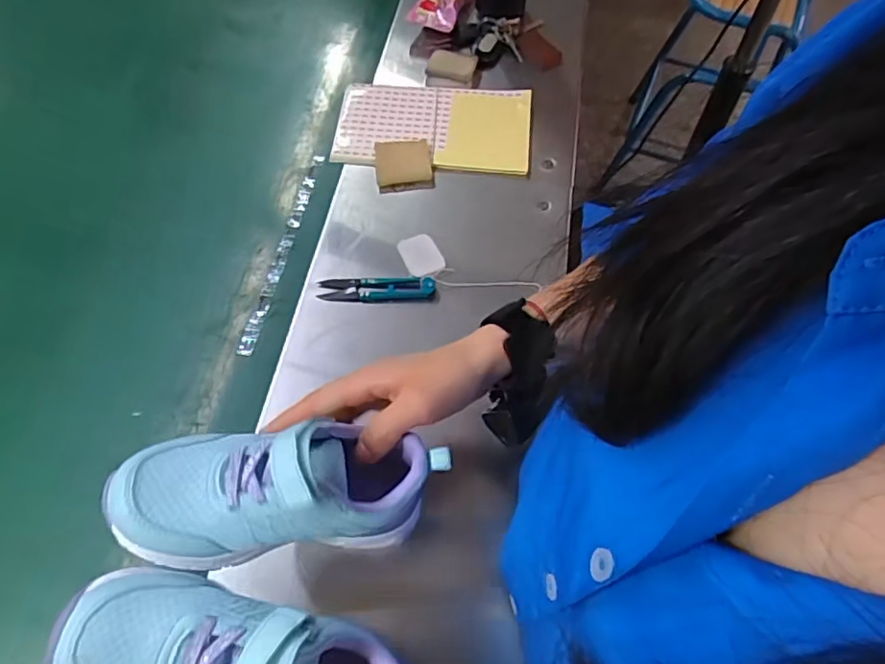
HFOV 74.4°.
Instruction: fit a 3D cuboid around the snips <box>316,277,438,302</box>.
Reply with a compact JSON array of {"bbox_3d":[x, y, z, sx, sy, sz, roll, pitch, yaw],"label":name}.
[{"bbox_3d":[-0.062,-0.041,0.546,0.107,0.010,0.024,-3,61,1],"label":"snips"}]

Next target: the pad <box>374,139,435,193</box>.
[{"bbox_3d":[-0.042,-0.181,0.620,0.059,0.021,0.056,-8,61,-2],"label":"pad"}]

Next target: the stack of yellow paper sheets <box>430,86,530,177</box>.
[{"bbox_3d":[0.045,-0.229,0.650,0.104,0.013,0.122,3,61,4],"label":"stack of yellow paper sheets"}]

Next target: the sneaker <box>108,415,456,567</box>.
[{"bbox_3d":[-0.087,0.084,0.334,0.177,0.070,0.070,1,59,-18],"label":"sneaker"}]

